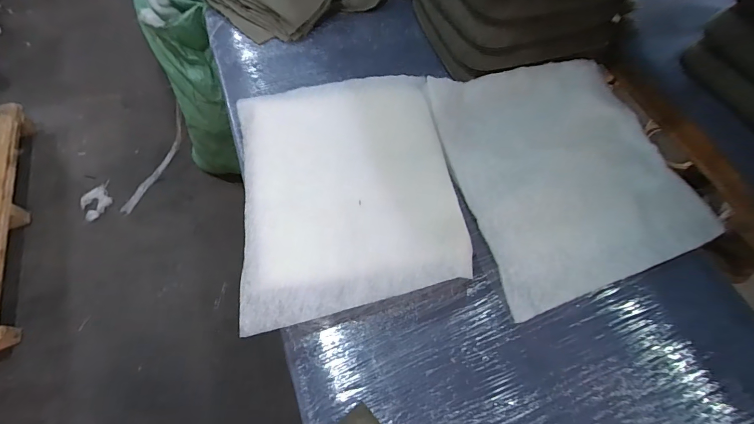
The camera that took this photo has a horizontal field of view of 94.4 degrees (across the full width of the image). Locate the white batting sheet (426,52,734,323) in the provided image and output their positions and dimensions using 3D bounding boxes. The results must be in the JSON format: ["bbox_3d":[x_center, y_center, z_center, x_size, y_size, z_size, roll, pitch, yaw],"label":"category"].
[{"bbox_3d":[0.432,-0.104,0.804,0.514,0.069,0.556,-13,64,-10],"label":"white batting sheet"}]

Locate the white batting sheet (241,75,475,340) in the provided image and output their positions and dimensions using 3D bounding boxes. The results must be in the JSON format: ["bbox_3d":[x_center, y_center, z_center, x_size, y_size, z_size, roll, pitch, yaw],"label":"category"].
[{"bbox_3d":[-0.060,-0.073,0.729,0.455,0.041,0.533,-12,64,-9],"label":"white batting sheet"}]

